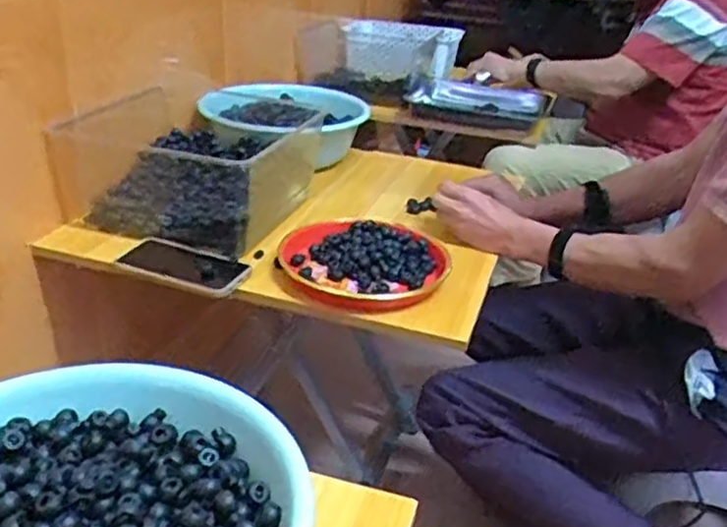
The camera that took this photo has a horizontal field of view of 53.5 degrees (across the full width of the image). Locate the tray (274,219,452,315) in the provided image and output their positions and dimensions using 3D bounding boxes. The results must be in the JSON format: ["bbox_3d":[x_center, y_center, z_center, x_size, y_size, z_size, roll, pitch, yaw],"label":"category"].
[{"bbox_3d":[0.002,-0.006,0.940,0.211,0.040,0.211,4,28,-2],"label":"tray"}]

